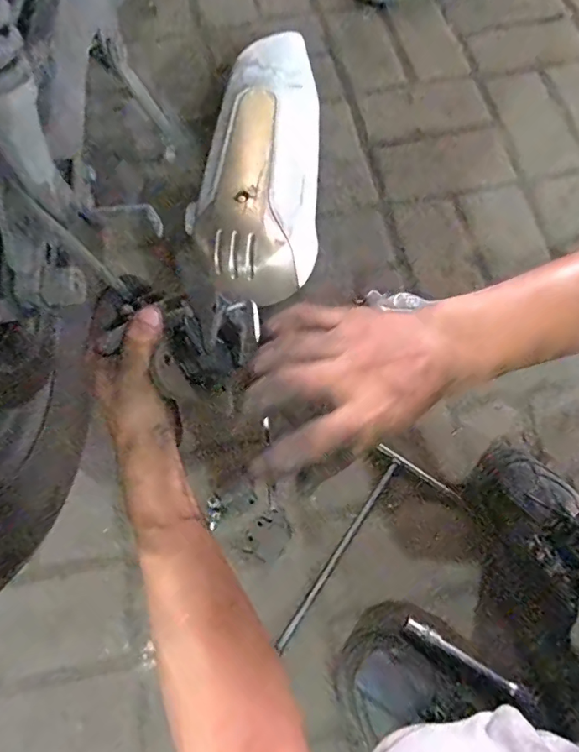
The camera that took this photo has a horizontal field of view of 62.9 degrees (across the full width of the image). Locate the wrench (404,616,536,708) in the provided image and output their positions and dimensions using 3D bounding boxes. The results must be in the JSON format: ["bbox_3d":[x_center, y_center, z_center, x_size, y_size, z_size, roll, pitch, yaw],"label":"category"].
[{"bbox_3d":[0.192,0.307,0.514,0.144,0.022,0.016,30,75,11],"label":"wrench"}]

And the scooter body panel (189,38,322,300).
[{"bbox_3d":[-0.041,-0.347,0.713,0.174,0.085,0.522,2,72,2],"label":"scooter body panel"}]

